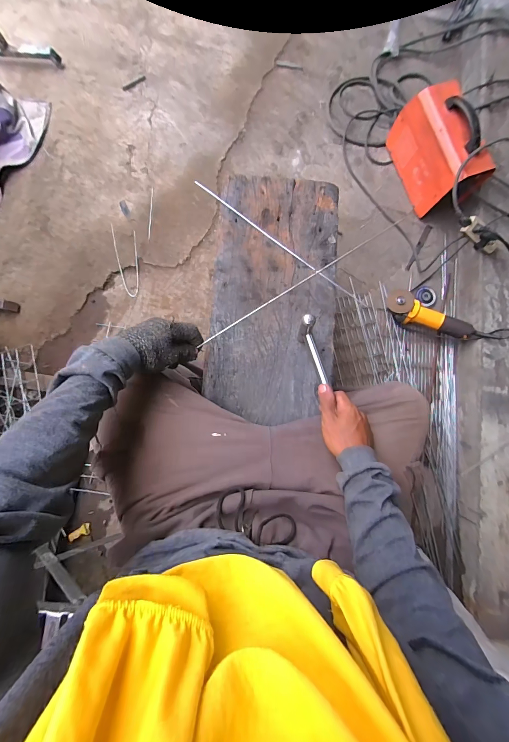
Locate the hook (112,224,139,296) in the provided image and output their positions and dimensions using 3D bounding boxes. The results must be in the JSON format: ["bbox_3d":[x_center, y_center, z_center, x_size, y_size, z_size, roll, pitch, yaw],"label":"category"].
[{"bbox_3d":[-0.438,-0.386,1.024,0.080,0.005,0.266,-10,85,-5],"label":"hook"}]

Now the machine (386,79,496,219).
[{"bbox_3d":[0.607,-0.714,0.969,0.172,0.227,0.342,-14,83,-3],"label":"machine"}]

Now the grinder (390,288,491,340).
[{"bbox_3d":[0.568,-0.170,0.961,0.305,0.103,0.075,23,83,-1],"label":"grinder"}]

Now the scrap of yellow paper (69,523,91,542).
[{"bbox_3d":[-0.520,0.482,0.879,0.058,0.006,0.033,-22,81,-40],"label":"scrap of yellow paper"}]

